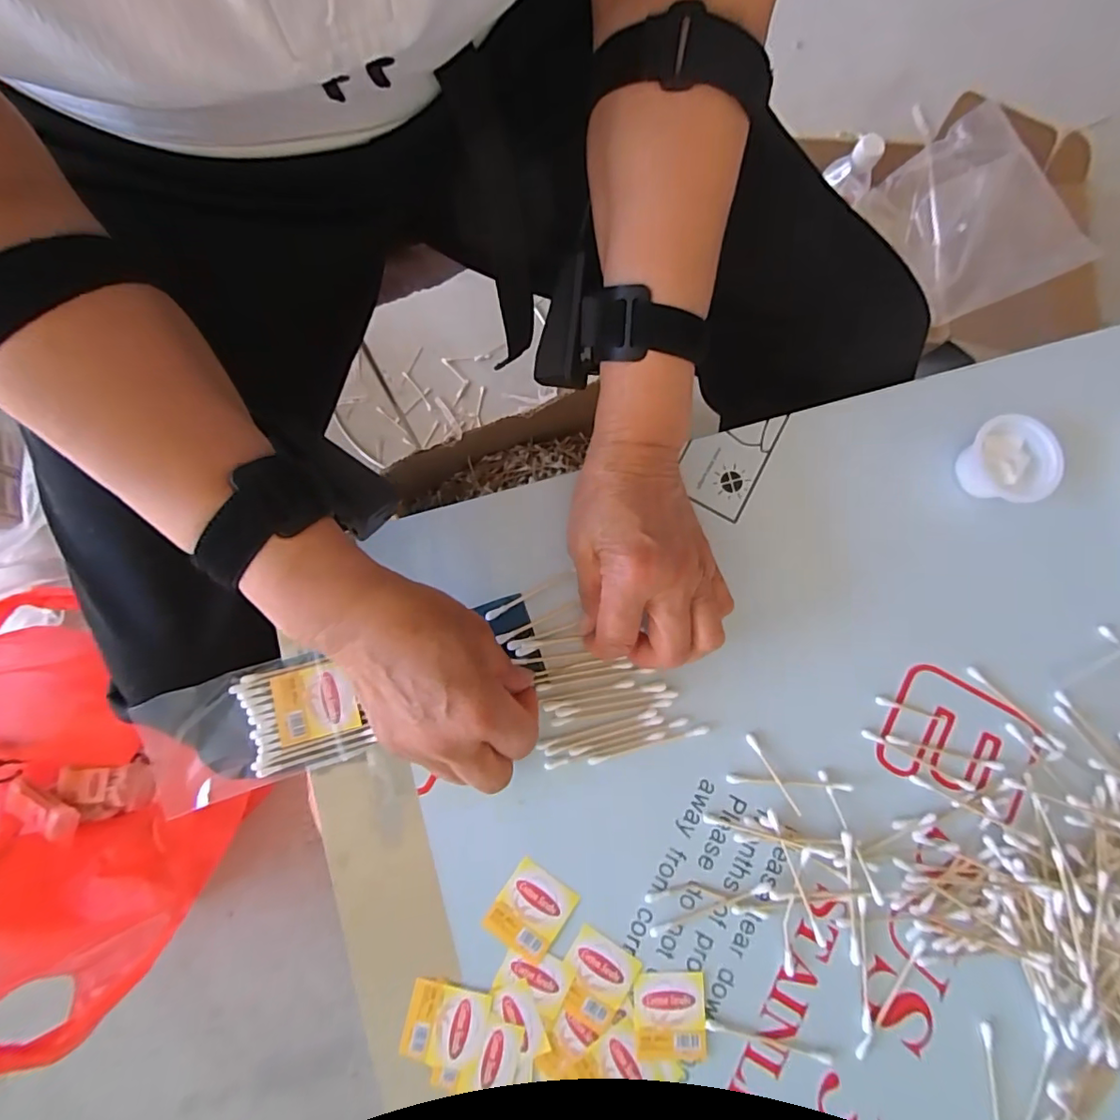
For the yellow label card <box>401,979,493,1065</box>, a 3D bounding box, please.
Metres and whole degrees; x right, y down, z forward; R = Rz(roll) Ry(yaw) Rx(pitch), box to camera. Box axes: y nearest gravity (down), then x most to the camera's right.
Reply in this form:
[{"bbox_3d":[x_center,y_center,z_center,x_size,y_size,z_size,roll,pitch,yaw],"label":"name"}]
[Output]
[{"bbox_3d":[-0.062,0.253,0.295,0.043,0.004,0.039,10,82,-2],"label":"yellow label card"}]

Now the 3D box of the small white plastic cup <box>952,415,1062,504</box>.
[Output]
[{"bbox_3d":[0.279,-0.060,0.347,0.051,0.033,0.056,-3,82,-3],"label":"small white plastic cup"}]

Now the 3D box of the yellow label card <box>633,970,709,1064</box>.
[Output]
[{"bbox_3d":[0.061,0.253,0.300,0.038,0.004,0.045,-1,82,-3],"label":"yellow label card"}]

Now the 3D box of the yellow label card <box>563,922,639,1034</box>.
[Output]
[{"bbox_3d":[0.020,0.234,0.302,0.039,0.004,0.042,30,82,1],"label":"yellow label card"}]

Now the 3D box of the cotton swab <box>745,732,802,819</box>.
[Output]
[{"bbox_3d":[0.125,0.127,0.319,0.006,0.004,0.052,-28,85,-6],"label":"cotton swab"}]

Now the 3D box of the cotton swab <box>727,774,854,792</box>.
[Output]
[{"bbox_3d":[0.135,0.131,0.319,0.072,0.004,0.005,4,82,-3],"label":"cotton swab"}]

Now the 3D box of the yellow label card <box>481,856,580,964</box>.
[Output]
[{"bbox_3d":[-0.017,0.198,0.307,0.039,0.004,0.042,37,79,2],"label":"yellow label card"}]

